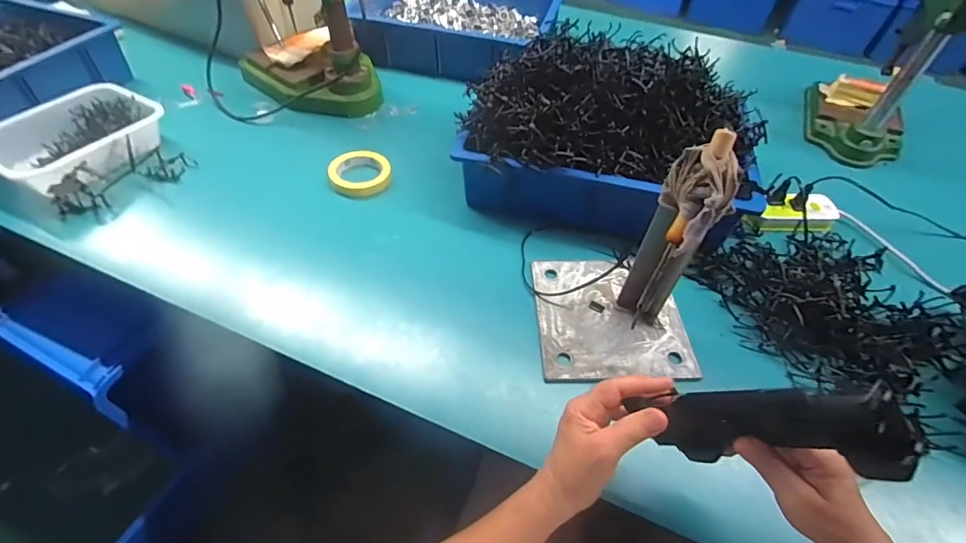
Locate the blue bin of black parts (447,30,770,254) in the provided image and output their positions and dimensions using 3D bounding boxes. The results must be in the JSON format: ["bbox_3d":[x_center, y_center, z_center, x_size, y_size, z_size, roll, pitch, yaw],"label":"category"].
[{"bbox_3d":[0.199,-0.210,0.702,0.421,0.223,0.249,16,53,10],"label":"blue bin of black parts"}]

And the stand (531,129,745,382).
[{"bbox_3d":[0.176,-0.019,0.527,0.196,0.260,0.195,-2,52,-4],"label":"stand"}]

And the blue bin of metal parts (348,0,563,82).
[{"bbox_3d":[-0.065,-0.592,1.083,0.460,0.110,0.343,13,52,8],"label":"blue bin of metal parts"}]

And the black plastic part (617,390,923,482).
[{"bbox_3d":[0.218,0.126,0.360,0.077,0.185,0.021,47,54,-18],"label":"black plastic part"}]

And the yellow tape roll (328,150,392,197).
[{"bbox_3d":[-0.216,-0.174,0.794,0.103,0.024,0.111,1,52,-2],"label":"yellow tape roll"}]

